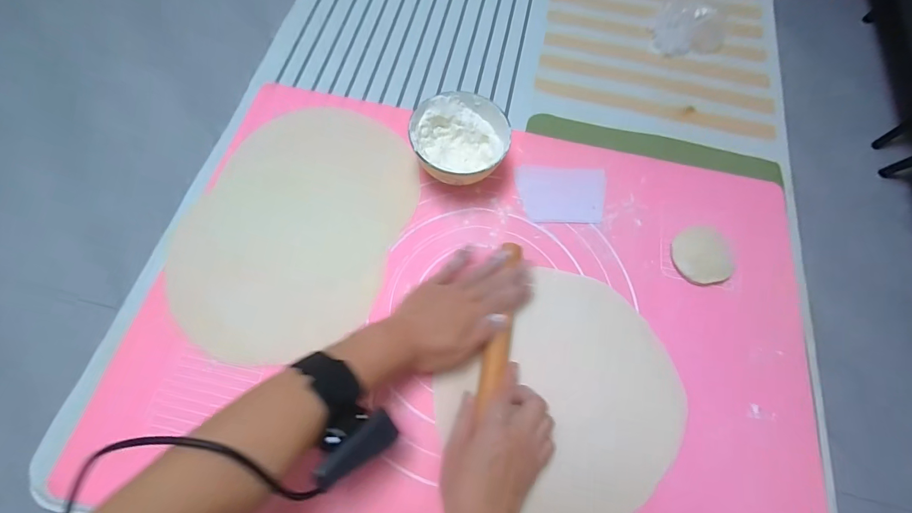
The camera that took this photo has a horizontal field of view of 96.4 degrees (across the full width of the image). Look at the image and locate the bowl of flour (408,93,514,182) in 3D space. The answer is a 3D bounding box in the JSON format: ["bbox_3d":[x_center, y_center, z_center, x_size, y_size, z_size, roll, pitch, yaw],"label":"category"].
[{"bbox_3d":[0.003,-0.132,0.493,0.109,0.065,0.114,1,68,-3],"label":"bowl of flour"}]

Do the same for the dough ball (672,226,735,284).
[{"bbox_3d":[0.293,-0.002,0.485,0.069,0.013,0.068,1,68,-3],"label":"dough ball"}]

